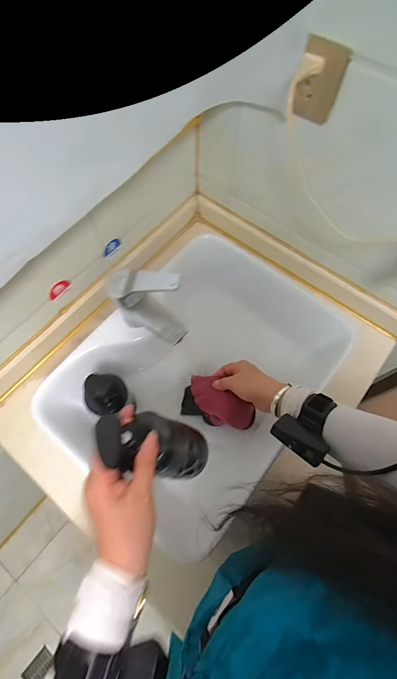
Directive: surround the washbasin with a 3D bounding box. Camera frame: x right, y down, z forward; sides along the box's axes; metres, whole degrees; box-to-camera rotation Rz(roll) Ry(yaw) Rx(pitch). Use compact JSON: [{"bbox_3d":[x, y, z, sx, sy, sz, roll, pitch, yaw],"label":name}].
[{"bbox_3d":[0.010,0.060,0.599,0.361,0.127,0.452,35,71,14],"label":"washbasin"}]

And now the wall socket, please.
[{"bbox_3d":[0.165,-0.354,0.446,0.058,0.091,0.015,35,71,14],"label":"wall socket"}]

